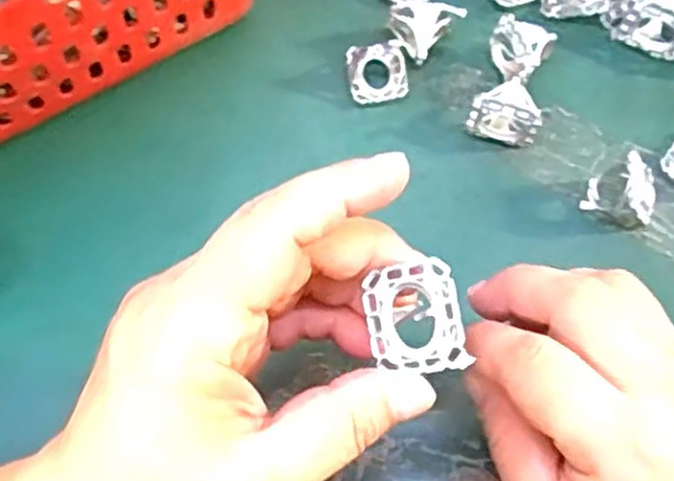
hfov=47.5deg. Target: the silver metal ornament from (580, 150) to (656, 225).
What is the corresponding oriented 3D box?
[{"bbox_3d":[0.121,-0.020,0.318,0.029,0.027,0.020,26,70,10],"label":"silver metal ornament"}]

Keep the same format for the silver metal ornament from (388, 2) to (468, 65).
[{"bbox_3d":[0.039,-0.099,0.352,0.026,0.023,0.028,40,73,14],"label":"silver metal ornament"}]

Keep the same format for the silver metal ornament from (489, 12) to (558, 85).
[{"bbox_3d":[0.082,-0.084,0.346,0.027,0.023,0.024,20,69,8],"label":"silver metal ornament"}]

